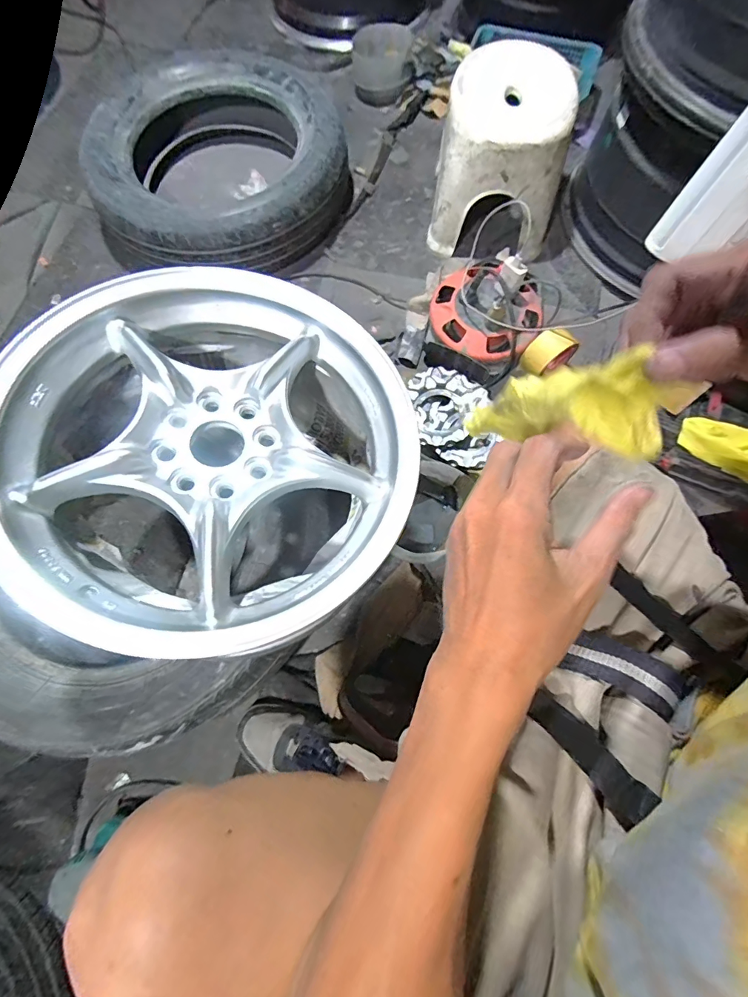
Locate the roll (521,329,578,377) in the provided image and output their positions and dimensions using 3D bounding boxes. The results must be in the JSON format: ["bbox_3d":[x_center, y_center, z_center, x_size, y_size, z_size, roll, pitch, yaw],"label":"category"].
[{"bbox_3d":[0.322,-0.271,0.782,0.082,0.072,0.059,-37,75,-10],"label":"roll"}]

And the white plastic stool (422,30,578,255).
[{"bbox_3d":[0.252,-0.673,0.856,0.234,0.234,0.224,9,73,4],"label":"white plastic stool"}]

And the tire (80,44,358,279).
[{"bbox_3d":[-0.317,-0.671,0.881,0.482,0.148,0.465,0,72,1],"label":"tire"}]

